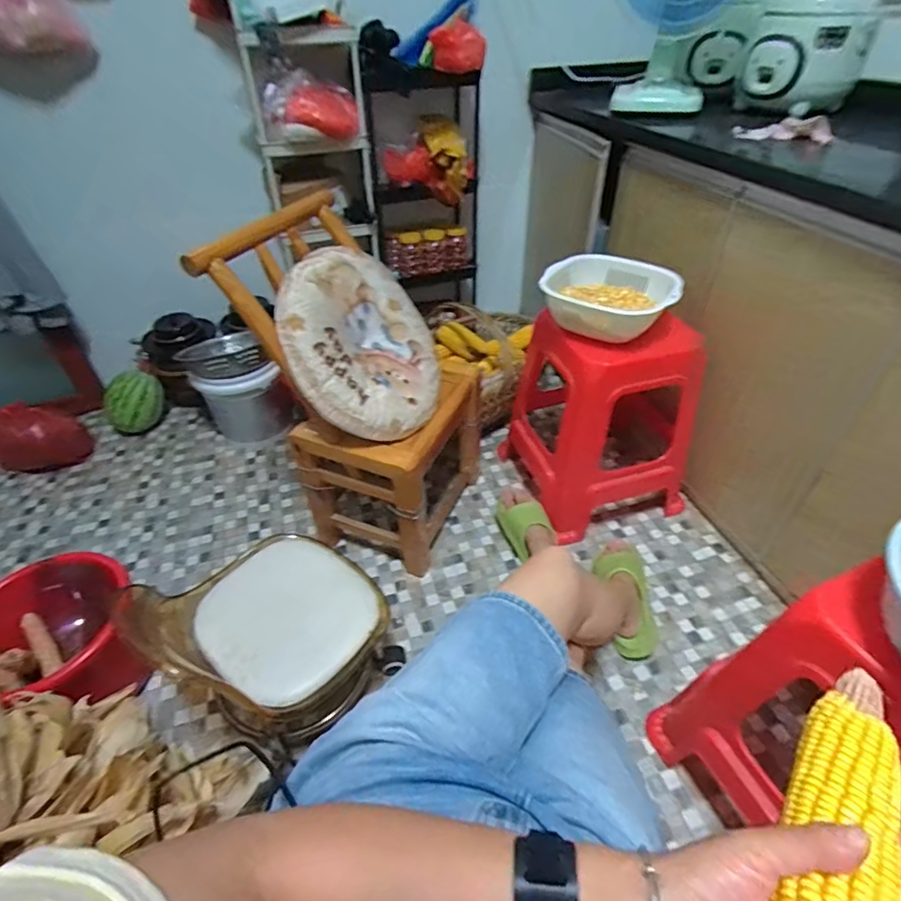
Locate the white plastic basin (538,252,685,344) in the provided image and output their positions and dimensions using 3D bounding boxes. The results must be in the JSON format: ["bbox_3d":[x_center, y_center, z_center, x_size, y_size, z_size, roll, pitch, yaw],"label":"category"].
[{"bbox_3d":[0.339,-0.327,1.085,0.261,0.079,0.233,7,43,10],"label":"white plastic basin"}]

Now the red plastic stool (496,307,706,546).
[{"bbox_3d":[0.384,-0.096,1.262,0.373,0.489,0.373,-10,43,-8],"label":"red plastic stool"}]

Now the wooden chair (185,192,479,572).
[{"bbox_3d":[-0.187,-0.112,1.137,0.381,0.721,0.377,13,44,17],"label":"wooden chair"}]

